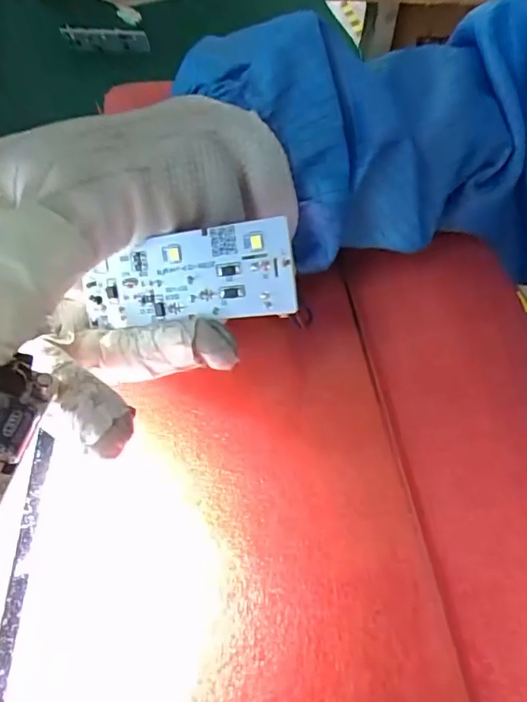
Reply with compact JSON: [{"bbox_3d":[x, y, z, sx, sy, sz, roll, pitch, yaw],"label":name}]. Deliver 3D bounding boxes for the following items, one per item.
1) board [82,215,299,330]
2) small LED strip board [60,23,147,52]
[{"bbox_3d":[-0.022,-0.021,0.139,0.061,0.023,0.004,-1,9,20],"label":"board"},{"bbox_3d":[-0.124,-0.245,0.399,0.067,0.017,0.007,4,52,-2],"label":"small LED strip board"}]

